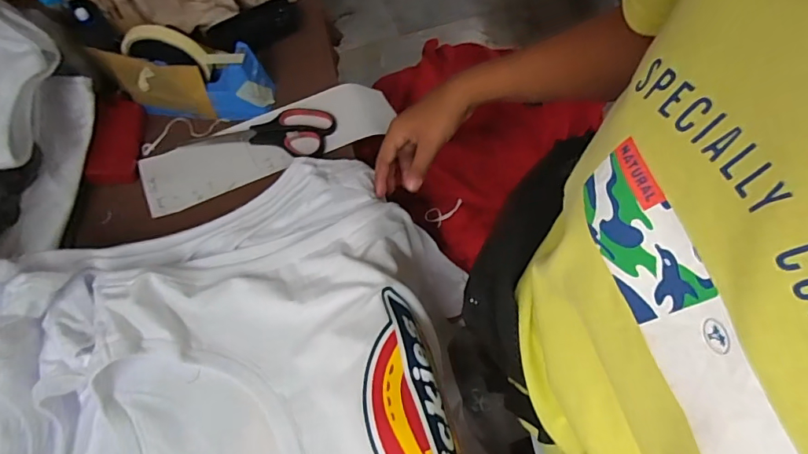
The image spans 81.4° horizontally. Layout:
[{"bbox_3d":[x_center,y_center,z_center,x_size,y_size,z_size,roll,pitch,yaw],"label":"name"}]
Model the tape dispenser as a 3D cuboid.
[{"bbox_3d":[-0.249,-0.170,0.531,0.177,0.099,0.050,-2,66,1],"label":"tape dispenser"}]

